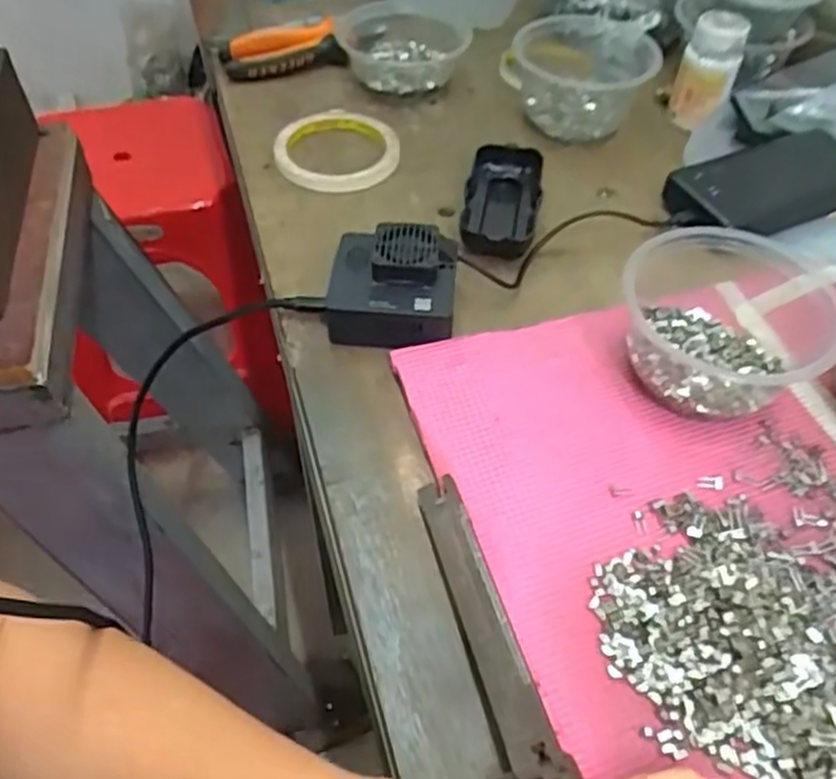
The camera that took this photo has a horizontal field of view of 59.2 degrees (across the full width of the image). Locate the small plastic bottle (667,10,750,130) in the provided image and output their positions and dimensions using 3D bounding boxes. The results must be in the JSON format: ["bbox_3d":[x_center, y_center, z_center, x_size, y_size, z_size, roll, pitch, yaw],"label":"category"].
[{"bbox_3d":[0.236,-0.261,0.597,0.043,0.073,0.036,-28,57,-22],"label":"small plastic bottle"}]

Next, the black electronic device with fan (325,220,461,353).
[{"bbox_3d":[-0.016,-0.065,0.466,0.078,0.047,0.073,4,51,3],"label":"black electronic device with fan"}]

